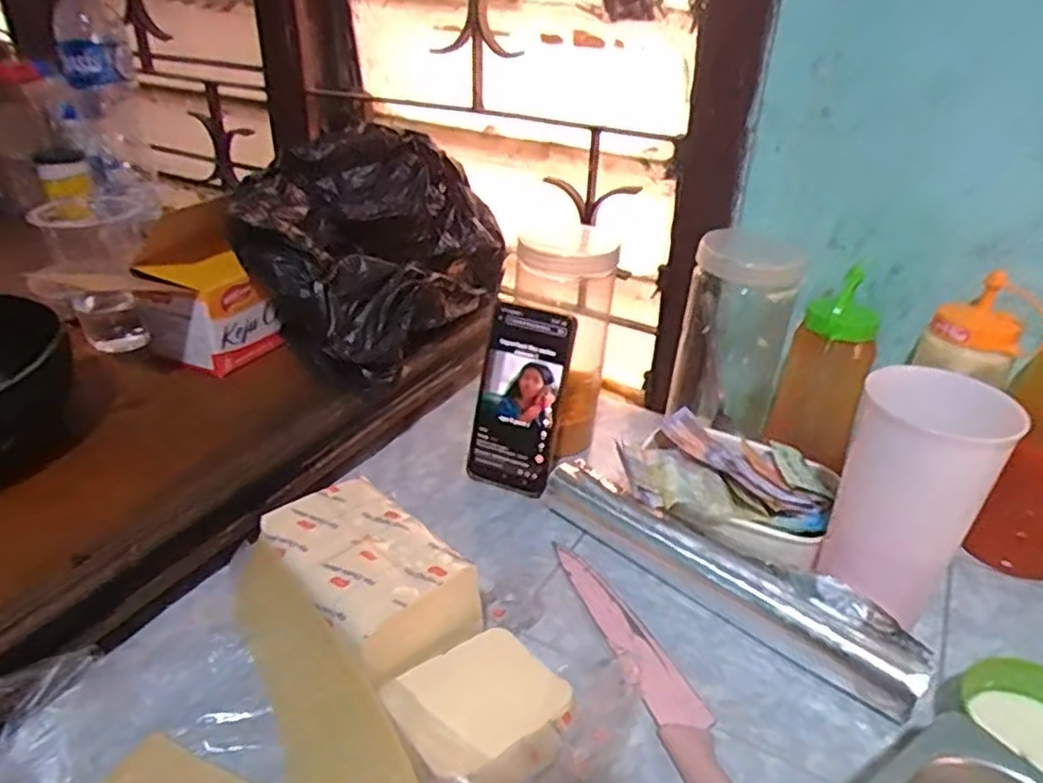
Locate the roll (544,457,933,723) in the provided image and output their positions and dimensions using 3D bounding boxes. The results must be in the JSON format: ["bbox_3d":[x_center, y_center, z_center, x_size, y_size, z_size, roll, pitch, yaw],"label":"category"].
[{"bbox_3d":[0.147,0.132,0.534,0.304,0.043,0.056,27,39,37],"label":"roll"}]

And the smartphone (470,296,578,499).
[{"bbox_3d":[-0.001,0.010,0.621,0.074,0.166,0.013,15,16,13],"label":"smartphone"}]

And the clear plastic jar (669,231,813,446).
[{"bbox_3d":[0.200,-0.050,0.657,0.098,0.174,0.092,11,32,15],"label":"clear plastic jar"}]

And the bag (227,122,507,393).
[{"bbox_3d":[-0.143,-0.142,0.677,0.169,0.167,0.258,13,32,18],"label":"bag"}]

